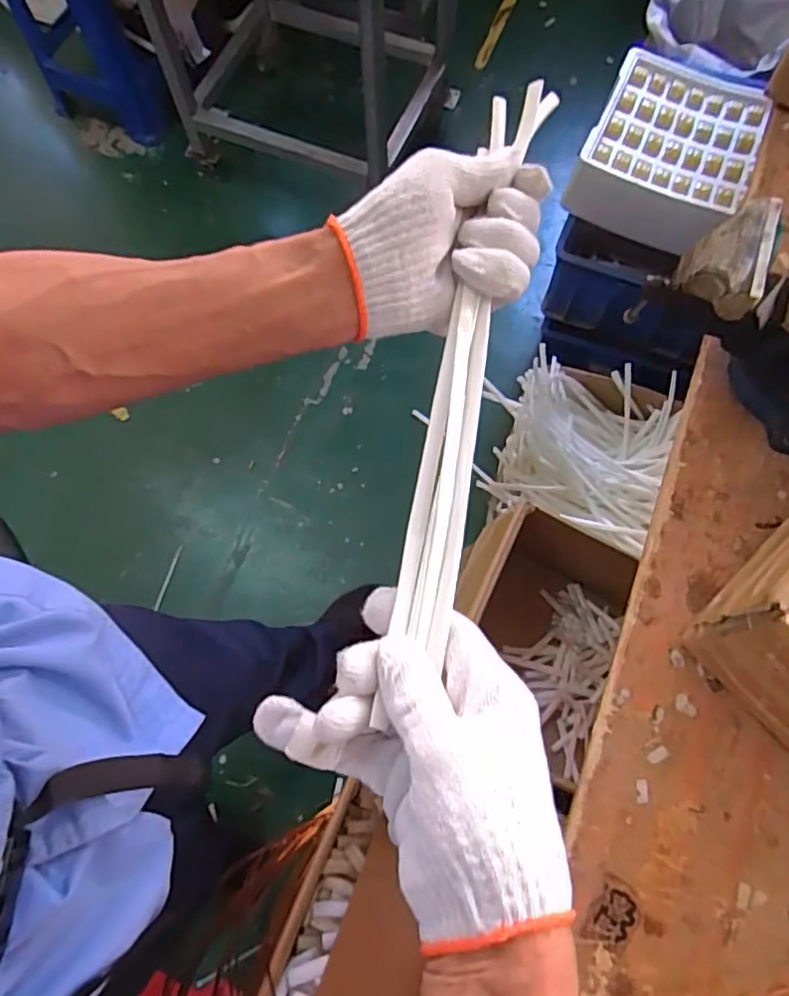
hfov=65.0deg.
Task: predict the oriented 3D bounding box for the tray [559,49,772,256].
[{"bbox_3d":[0.502,-0.640,1.144,0.285,0.132,0.296,25,76,11],"label":"tray"}]

